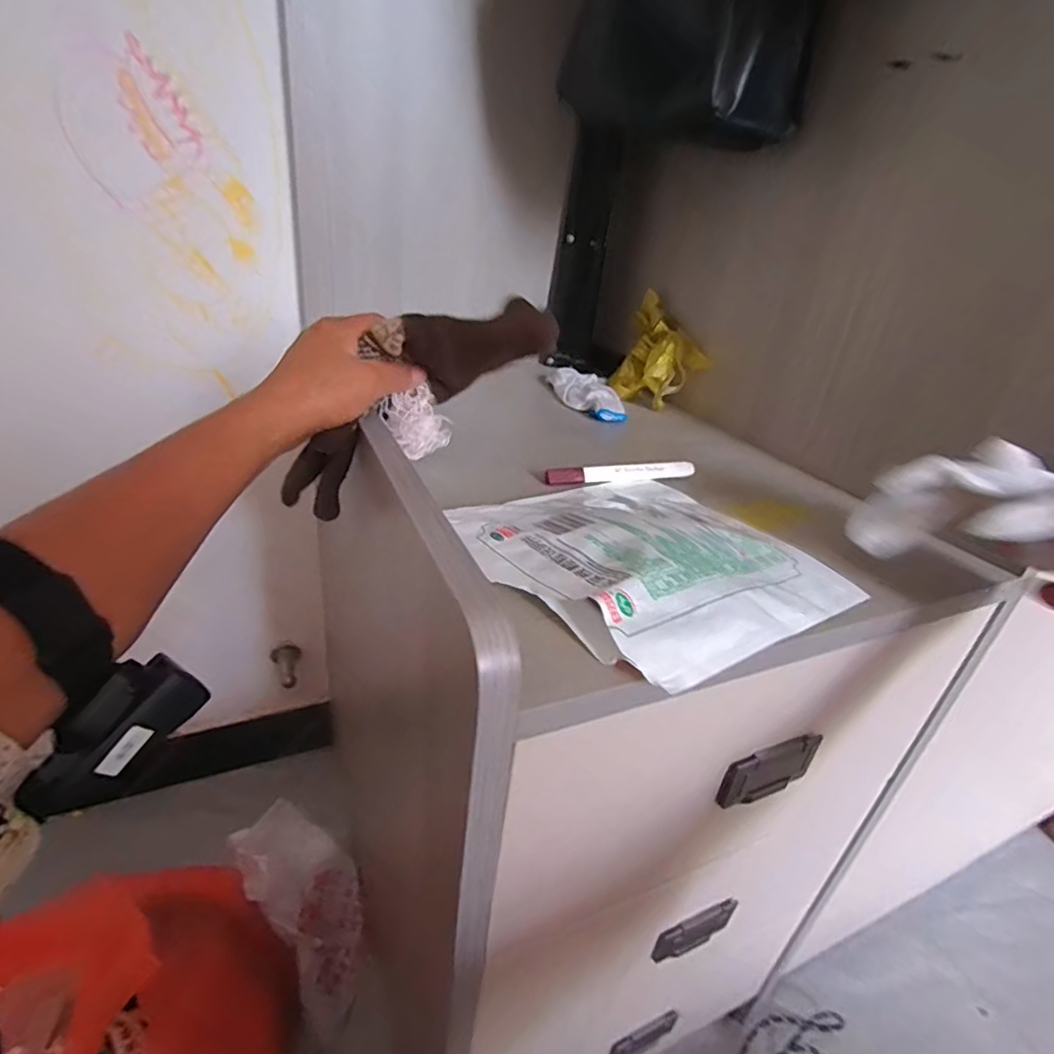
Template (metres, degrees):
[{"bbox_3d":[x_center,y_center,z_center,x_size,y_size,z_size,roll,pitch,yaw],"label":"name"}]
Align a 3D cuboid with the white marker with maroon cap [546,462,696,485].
[{"bbox_3d":[0.075,-0.043,0.446,0.123,0.010,0.013,-5,32,-19],"label":"white marker with maroon cap"}]

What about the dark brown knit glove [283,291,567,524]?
[{"bbox_3d":[-0.092,-0.089,0.407,0.235,0.072,0.051,-37,32,10],"label":"dark brown knit glove"}]

